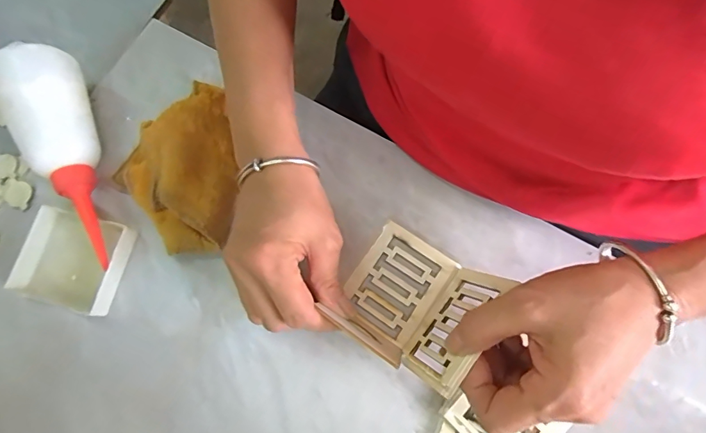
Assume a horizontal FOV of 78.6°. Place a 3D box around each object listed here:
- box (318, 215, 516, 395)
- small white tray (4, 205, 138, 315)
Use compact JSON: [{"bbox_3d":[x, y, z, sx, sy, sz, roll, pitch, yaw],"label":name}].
[{"bbox_3d":[0.041,0.054,0.292,0.092,0.058,0.087,32,75,13],"label":"box"},{"bbox_3d":[-0.220,0.034,0.339,0.083,0.022,0.071,16,76,9],"label":"small white tray"}]

